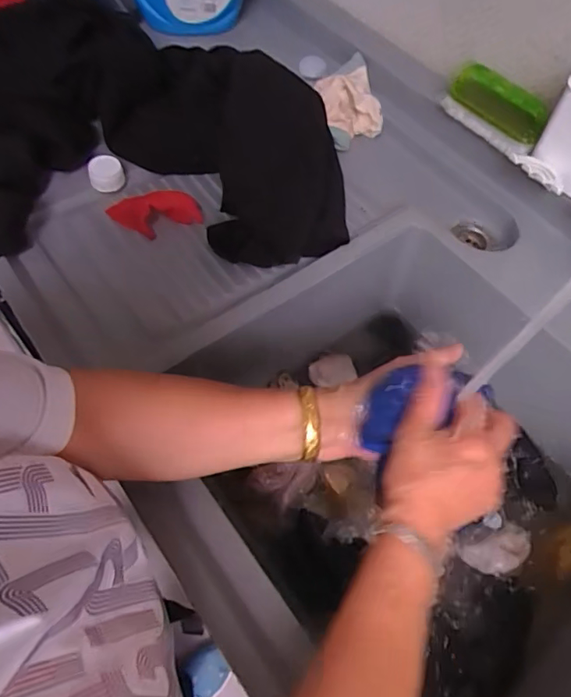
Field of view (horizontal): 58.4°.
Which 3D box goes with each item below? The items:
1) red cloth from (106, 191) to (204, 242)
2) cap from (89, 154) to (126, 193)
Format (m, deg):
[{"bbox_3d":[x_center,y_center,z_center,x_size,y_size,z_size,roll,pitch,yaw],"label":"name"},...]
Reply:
[{"bbox_3d":[-0.155,-0.161,0.607,0.107,0.025,0.049,-9,60,-8],"label":"red cloth"},{"bbox_3d":[-0.219,-0.213,0.628,0.041,0.026,0.039,1,60,-2],"label":"cap"}]

